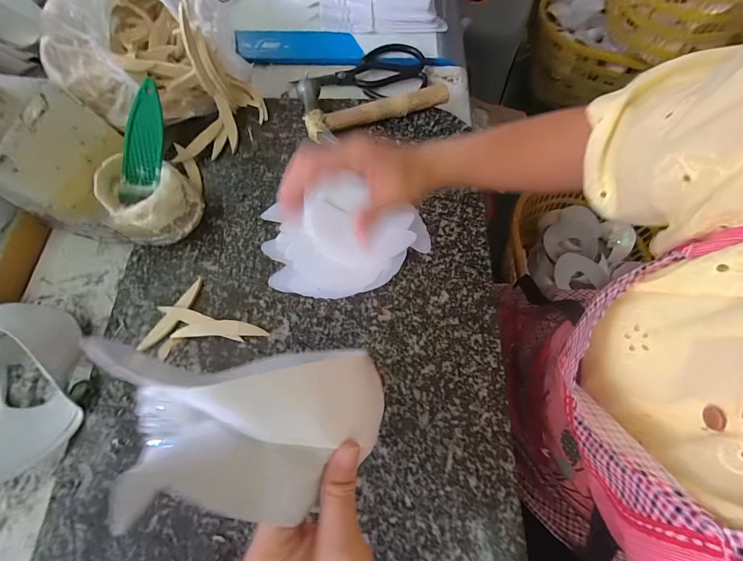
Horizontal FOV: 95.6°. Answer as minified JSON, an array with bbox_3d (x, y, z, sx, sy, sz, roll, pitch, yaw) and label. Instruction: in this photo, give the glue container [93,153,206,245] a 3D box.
[{"bbox_3d":[-0.224,-0.081,0.349,0.082,0.069,0.070,-7,67,-2],"label":"glue container"}]

